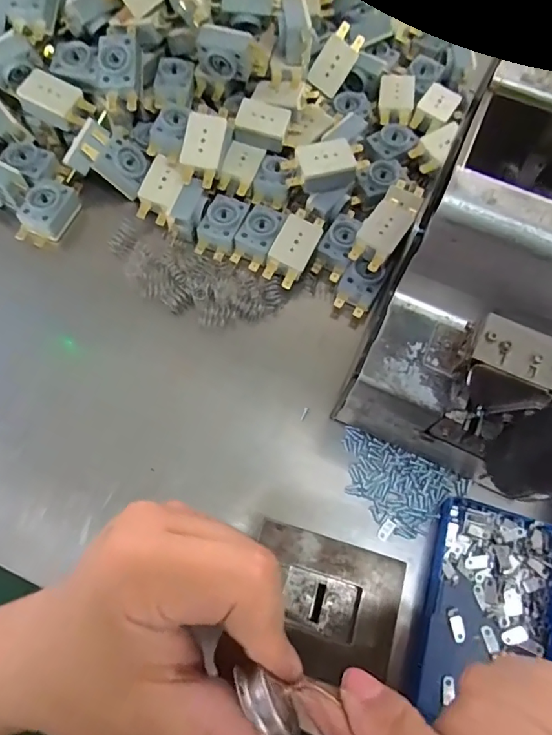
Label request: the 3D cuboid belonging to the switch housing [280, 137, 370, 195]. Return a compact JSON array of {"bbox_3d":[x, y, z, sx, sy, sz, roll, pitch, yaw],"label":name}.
[{"bbox_3d":[0.034,-0.139,0.344,0.057,0.029,0.024,-16,71,-8],"label":"switch housing"}]

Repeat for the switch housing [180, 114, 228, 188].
[{"bbox_3d":[-0.051,-0.153,0.345,0.028,0.015,0.048,14,95,-5],"label":"switch housing"}]

